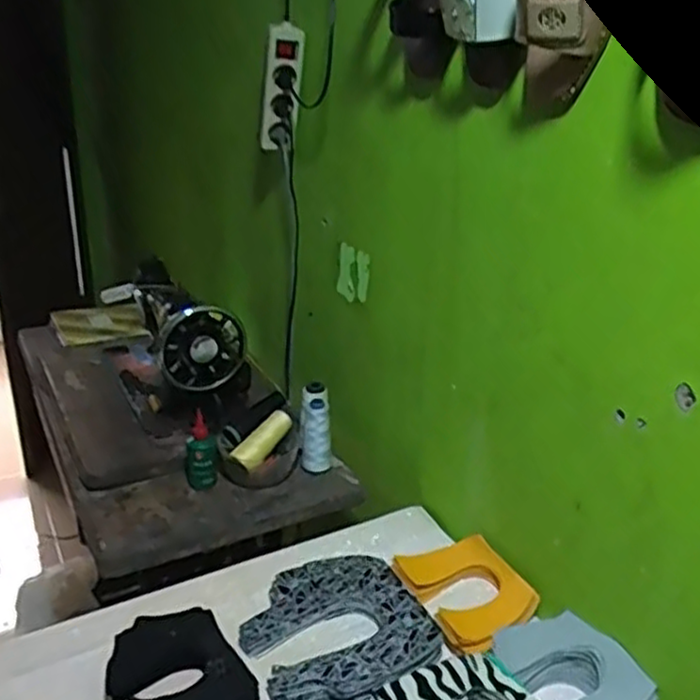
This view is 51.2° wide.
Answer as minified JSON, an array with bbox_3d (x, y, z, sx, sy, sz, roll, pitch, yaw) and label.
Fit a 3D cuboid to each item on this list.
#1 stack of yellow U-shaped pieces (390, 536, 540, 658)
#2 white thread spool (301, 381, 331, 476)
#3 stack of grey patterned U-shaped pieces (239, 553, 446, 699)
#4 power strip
[{"bbox_3d":[0.135,0.284,0.867,0.129,0.024,0.163,-11,26,-28],"label":"stack of yellow U-shaped pieces"},{"bbox_3d":[-0.054,0.123,1.133,0.044,0.142,0.047,-3,25,1],"label":"white thread spool"},{"bbox_3d":[-0.012,0.304,0.800,0.187,0.024,0.197,-9,25,-24],"label":"stack of grey patterned U-shaped pieces"},{"bbox_3d":[-0.100,-0.380,1.071,0.049,0.190,0.045,-21,51,-33],"label":"power strip"}]

